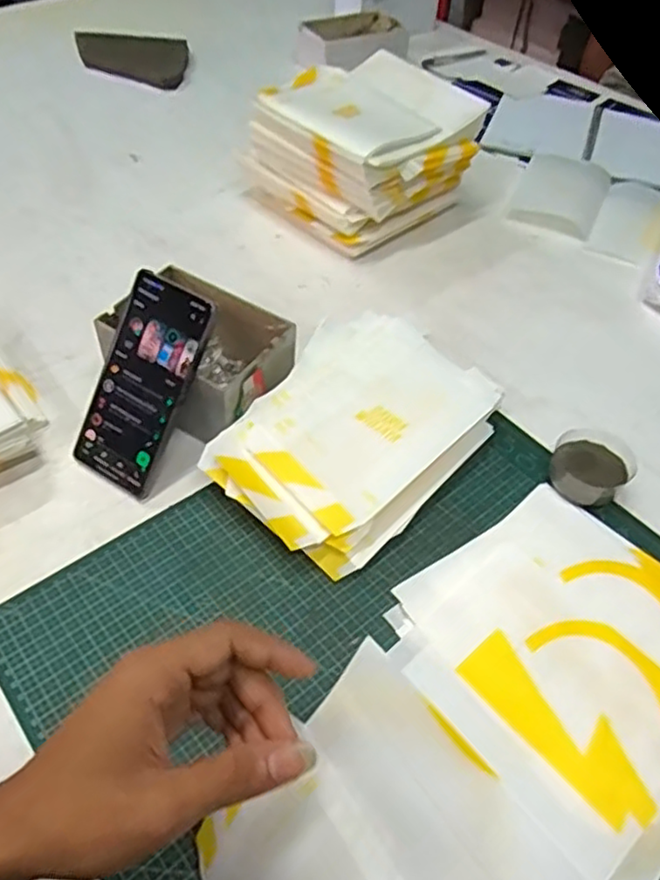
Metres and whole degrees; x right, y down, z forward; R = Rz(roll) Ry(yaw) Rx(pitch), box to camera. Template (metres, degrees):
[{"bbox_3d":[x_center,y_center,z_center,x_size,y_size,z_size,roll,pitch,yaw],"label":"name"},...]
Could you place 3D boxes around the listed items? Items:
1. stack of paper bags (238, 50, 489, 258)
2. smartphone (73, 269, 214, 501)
[{"bbox_3d":[0.039,-0.331,0.775,0.207,0.122,0.198,-35,61,-29],"label":"stack of paper bags"},{"bbox_3d":[-0.145,-0.040,0.510,0.070,0.162,0.010,27,12,17],"label":"smartphone"}]

